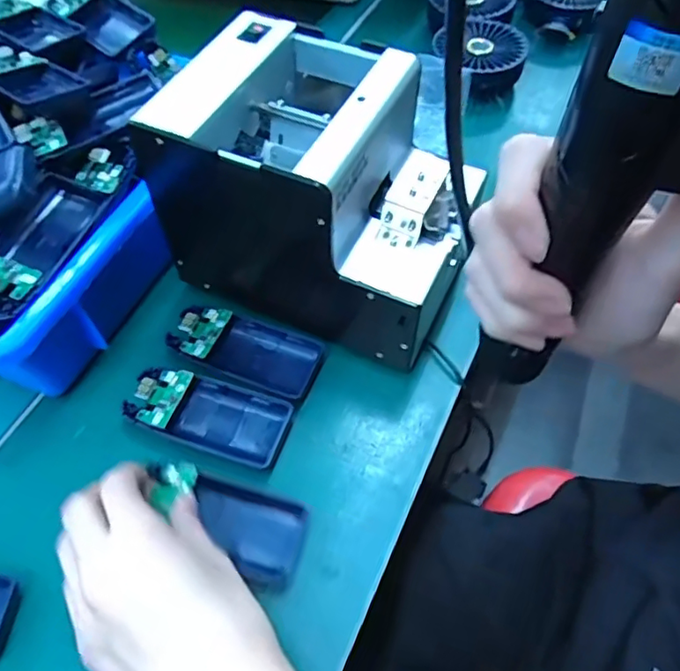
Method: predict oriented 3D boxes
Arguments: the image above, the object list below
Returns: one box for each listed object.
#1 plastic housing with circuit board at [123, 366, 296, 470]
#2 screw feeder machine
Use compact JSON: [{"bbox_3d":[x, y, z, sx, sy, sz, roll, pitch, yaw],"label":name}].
[{"bbox_3d":[-0.082,0.048,0.360,0.099,0.018,0.046,14,58,14],"label":"plastic housing with circuit board"},{"bbox_3d":[-0.010,-0.092,0.372,0.176,0.142,0.124,20,59,17],"label":"screw feeder machine"}]

